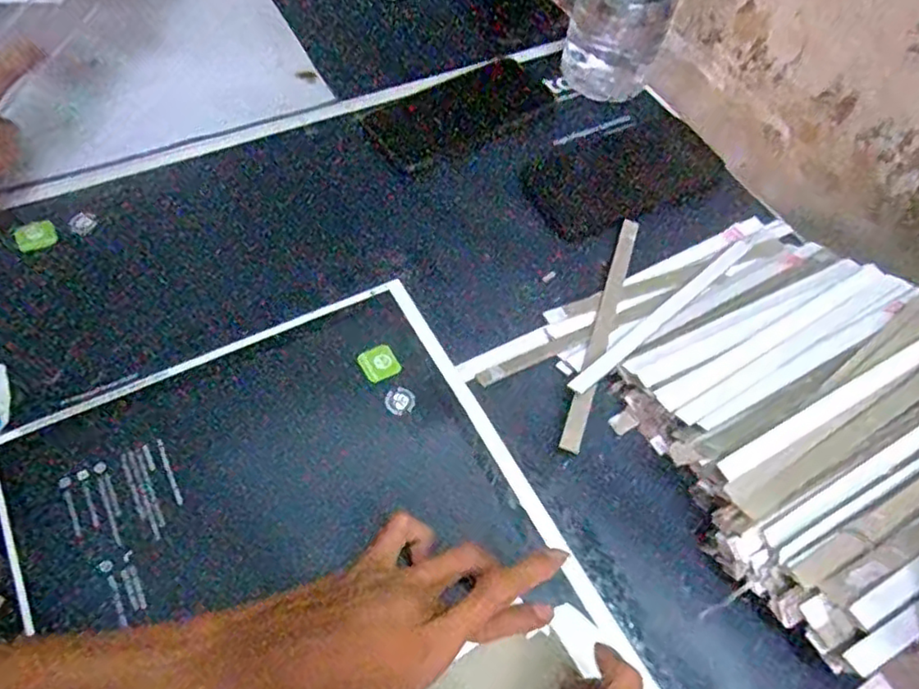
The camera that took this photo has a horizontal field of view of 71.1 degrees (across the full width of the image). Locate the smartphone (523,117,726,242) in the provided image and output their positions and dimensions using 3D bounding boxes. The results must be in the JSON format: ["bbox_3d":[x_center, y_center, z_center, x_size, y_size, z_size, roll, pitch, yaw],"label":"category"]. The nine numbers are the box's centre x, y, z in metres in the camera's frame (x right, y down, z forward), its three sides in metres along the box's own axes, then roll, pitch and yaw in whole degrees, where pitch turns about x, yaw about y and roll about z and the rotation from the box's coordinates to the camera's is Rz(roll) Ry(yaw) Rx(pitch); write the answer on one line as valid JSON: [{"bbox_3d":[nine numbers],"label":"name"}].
[{"bbox_3d":[0.144,-0.152,0.572,0.165,0.007,0.093,-23,67,-10],"label":"smartphone"}]

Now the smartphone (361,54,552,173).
[{"bbox_3d":[0.001,-0.213,0.581,0.169,0.009,0.074,-31,66,-21],"label":"smartphone"}]

